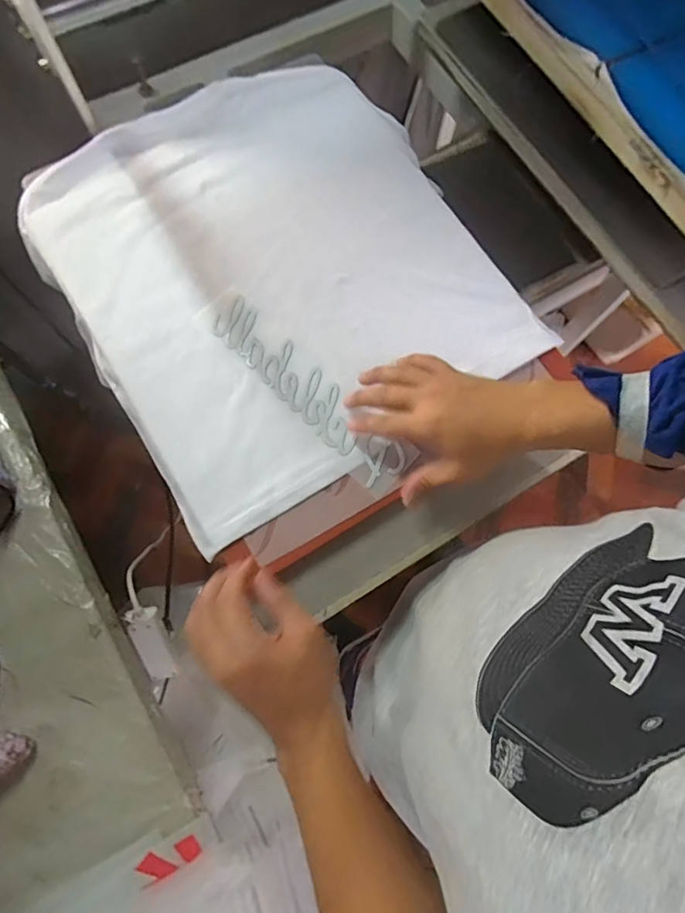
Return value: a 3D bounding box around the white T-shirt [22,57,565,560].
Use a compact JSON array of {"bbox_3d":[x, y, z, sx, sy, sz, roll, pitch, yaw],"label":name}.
[{"bbox_3d":[-0.079,-0.220,0.531,0.420,0.030,0.493,-31,78,-10],"label":"white T-shirt"}]

